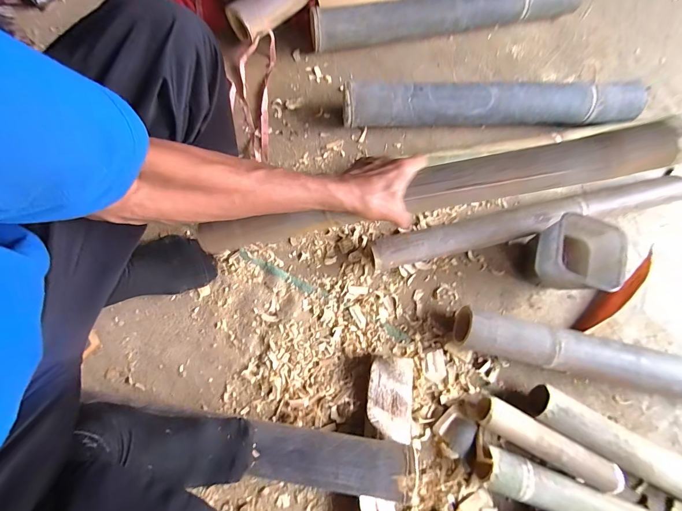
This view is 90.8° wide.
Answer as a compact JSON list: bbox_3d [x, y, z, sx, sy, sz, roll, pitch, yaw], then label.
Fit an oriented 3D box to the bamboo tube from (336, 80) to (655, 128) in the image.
[{"bbox_3d":[0.304,-0.305,0.687,0.602,0.074,0.075,0,79,-3],"label":"bamboo tube"}]

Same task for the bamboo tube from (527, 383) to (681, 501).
[{"bbox_3d":[0.614,0.394,0.575,0.634,0.087,0.073,29,78,2],"label":"bamboo tube"}]

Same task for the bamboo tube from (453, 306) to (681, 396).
[{"bbox_3d":[0.503,0.189,0.597,0.605,0.084,0.078,12,78,-2],"label":"bamboo tube"}]

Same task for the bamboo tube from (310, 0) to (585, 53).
[{"bbox_3d":[0.232,-0.530,0.738,0.607,0.083,0.076,-12,80,-6],"label":"bamboo tube"}]

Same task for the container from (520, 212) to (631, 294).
[{"bbox_3d":[0.406,0.003,0.611,0.118,0.120,0.112,24,76,1],"label":"container"}]

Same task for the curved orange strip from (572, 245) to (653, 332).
[{"bbox_3d":[0.539,0.071,0.655,0.228,0.013,0.042,-40,50,-8],"label":"curved orange strip"}]

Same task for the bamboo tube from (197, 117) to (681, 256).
[{"bbox_3d":[0.097,-0.082,0.459,0.627,0.041,0.056,-11,77,11],"label":"bamboo tube"}]

